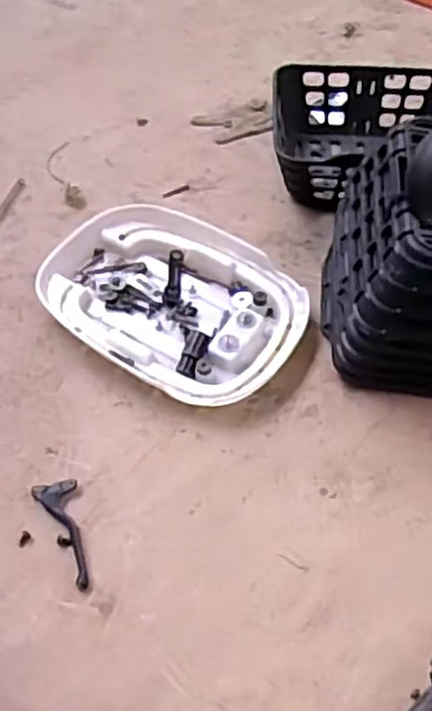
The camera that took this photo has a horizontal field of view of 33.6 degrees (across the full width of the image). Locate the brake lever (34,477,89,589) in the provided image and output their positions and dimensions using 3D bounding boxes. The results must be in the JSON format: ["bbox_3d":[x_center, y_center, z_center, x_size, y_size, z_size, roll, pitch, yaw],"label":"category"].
[{"bbox_3d":[-0.165,0.197,0.802,0.047,0.013,0.130,-19,54,-15],"label":"brake lever"}]

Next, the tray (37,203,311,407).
[{"bbox_3d":[-0.062,-0.091,1.011,0.380,0.057,0.280,33,58,23],"label":"tray"}]

